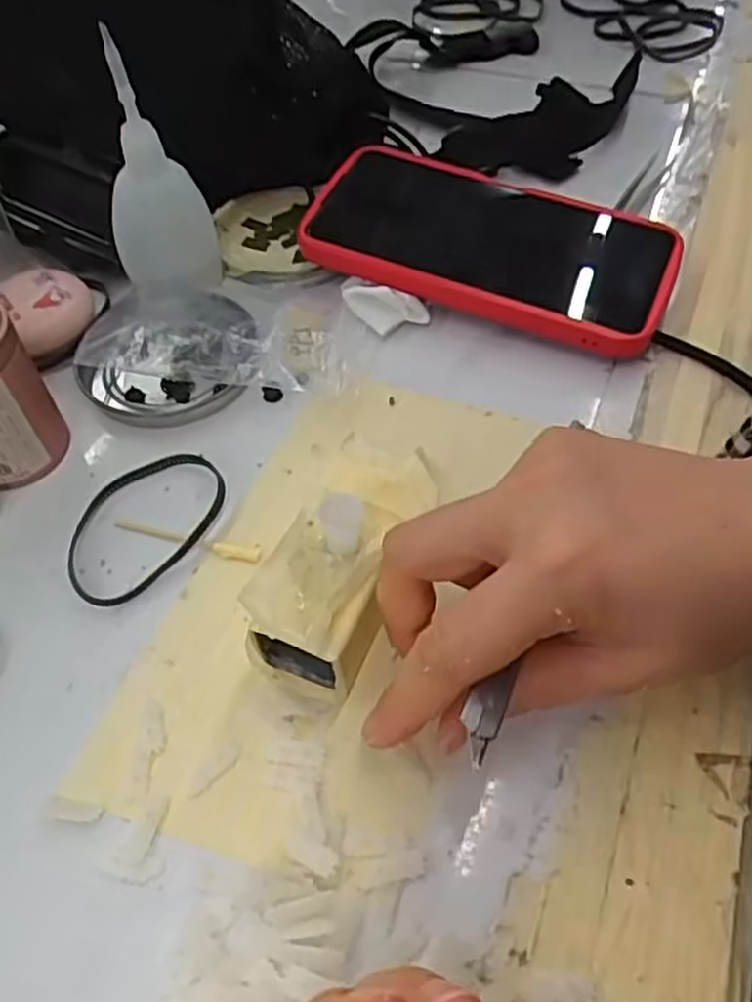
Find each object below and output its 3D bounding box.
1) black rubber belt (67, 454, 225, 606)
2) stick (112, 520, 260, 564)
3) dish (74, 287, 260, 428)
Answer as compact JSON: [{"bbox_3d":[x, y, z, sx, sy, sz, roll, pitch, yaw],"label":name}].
[{"bbox_3d":[-0.089,0.007,0.295,0.047,0.004,0.071,36,62,24],"label":"black rubber belt"},{"bbox_3d":[-0.072,0.014,0.290,0.059,0.004,0.007,12,55,9],"label":"stick"},{"bbox_3d":[-0.091,-0.069,0.337,0.074,0.020,0.071,0,54,1],"label":"dish"}]

